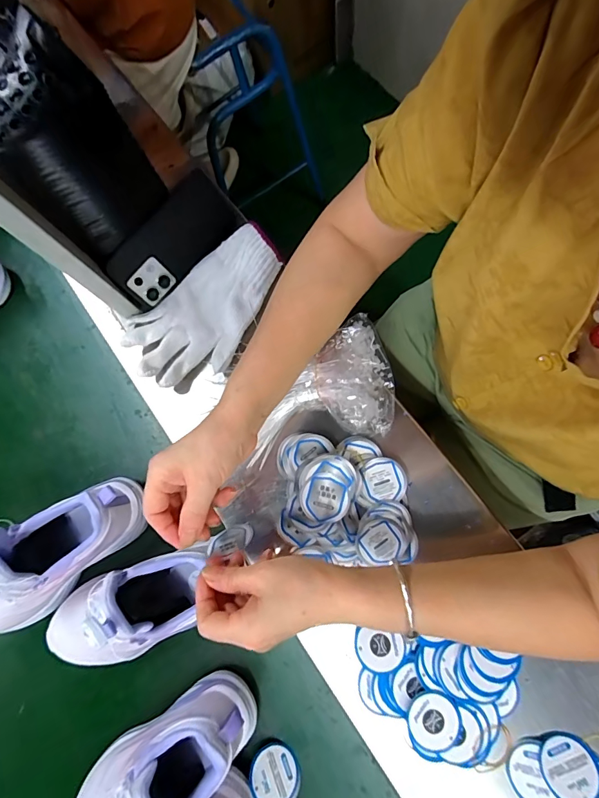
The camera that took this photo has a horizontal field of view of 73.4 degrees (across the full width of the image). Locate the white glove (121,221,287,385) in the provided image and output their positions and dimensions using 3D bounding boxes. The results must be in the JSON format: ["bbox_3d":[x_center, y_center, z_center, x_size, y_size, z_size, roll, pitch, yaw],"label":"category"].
[{"bbox_3d":[-0.110,-0.108,0.476,0.127,0.045,0.208,42,81,6],"label":"white glove"}]

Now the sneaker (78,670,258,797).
[{"bbox_3d":[-0.137,0.355,0.368,0.207,0.098,0.072,-35,82,-7],"label":"sneaker"}]

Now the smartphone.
[{"bbox_3d":[-0.153,-0.196,0.491,0.012,0.085,0.172,29,71,38],"label":"smartphone"}]

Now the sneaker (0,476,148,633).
[{"bbox_3d":[-0.266,0.160,0.409,0.208,0.117,0.084,-41,83,-8],"label":"sneaker"}]

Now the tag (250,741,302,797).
[{"bbox_3d":[-0.024,0.377,0.400,0.049,0.008,0.051,9,50,-10],"label":"tag"}]

